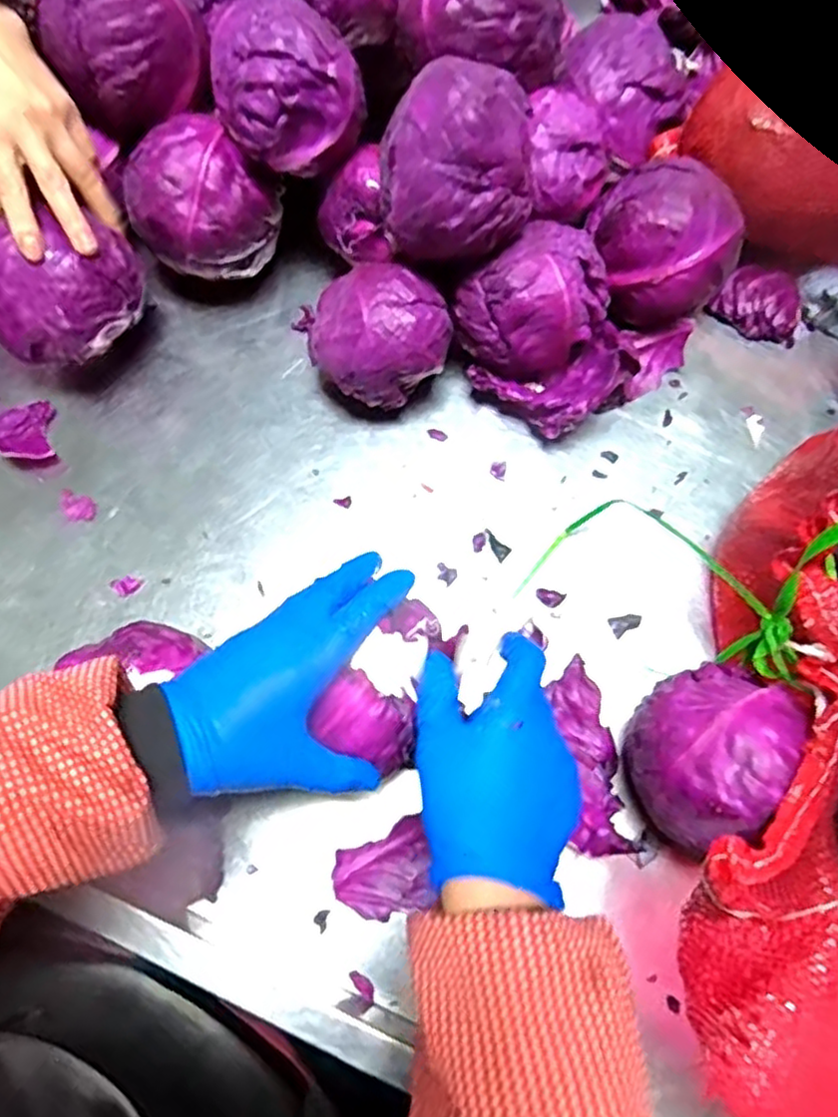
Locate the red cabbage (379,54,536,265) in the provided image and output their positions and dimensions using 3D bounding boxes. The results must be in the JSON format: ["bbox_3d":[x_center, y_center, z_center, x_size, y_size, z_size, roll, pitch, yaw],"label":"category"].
[{"bbox_3d":[0.022,-0.246,0.444,0.095,0.098,0.089,4,72,3],"label":"red cabbage"}]

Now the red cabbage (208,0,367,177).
[{"bbox_3d":[-0.093,-0.321,0.470,0.090,0.077,0.080,-22,73,-6],"label":"red cabbage"}]

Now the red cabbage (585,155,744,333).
[{"bbox_3d":[0.176,-0.227,0.524,0.103,0.112,0.095,28,75,10],"label":"red cabbage"}]

